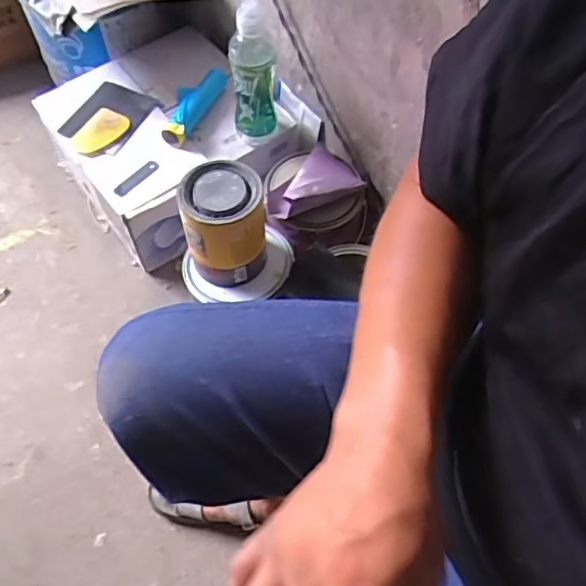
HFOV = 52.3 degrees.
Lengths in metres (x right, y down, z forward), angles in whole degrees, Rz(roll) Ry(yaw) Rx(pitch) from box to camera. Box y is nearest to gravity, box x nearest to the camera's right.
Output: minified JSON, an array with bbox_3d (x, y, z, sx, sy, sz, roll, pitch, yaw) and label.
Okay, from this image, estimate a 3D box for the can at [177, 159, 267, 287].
[{"bbox_3d":[-0.090,-0.089,0.797,0.104,0.144,0.100,1,58,-2],"label":"can"}]

